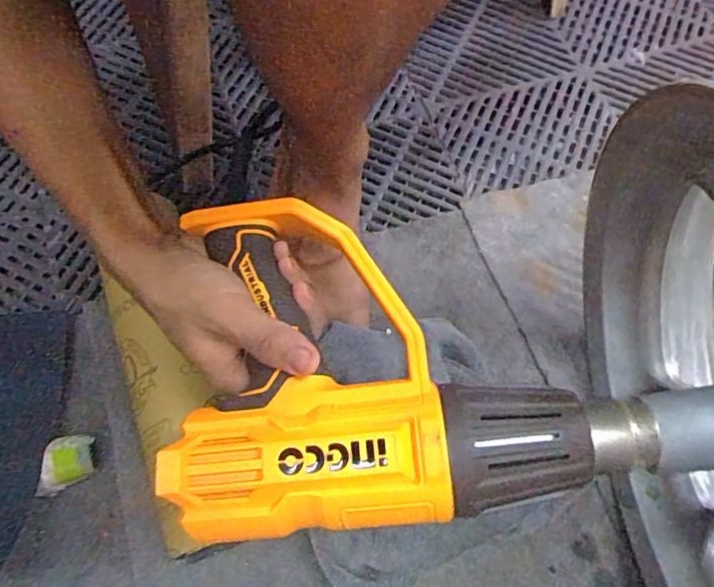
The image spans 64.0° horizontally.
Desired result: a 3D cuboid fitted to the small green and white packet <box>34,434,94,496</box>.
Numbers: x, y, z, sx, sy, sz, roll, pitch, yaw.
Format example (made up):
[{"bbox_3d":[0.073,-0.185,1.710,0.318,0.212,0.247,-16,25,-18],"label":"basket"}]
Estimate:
[{"bbox_3d":[-0.217,0.127,0.427,0.036,0.006,0.040,1,78,-31],"label":"small green and white packet"}]

